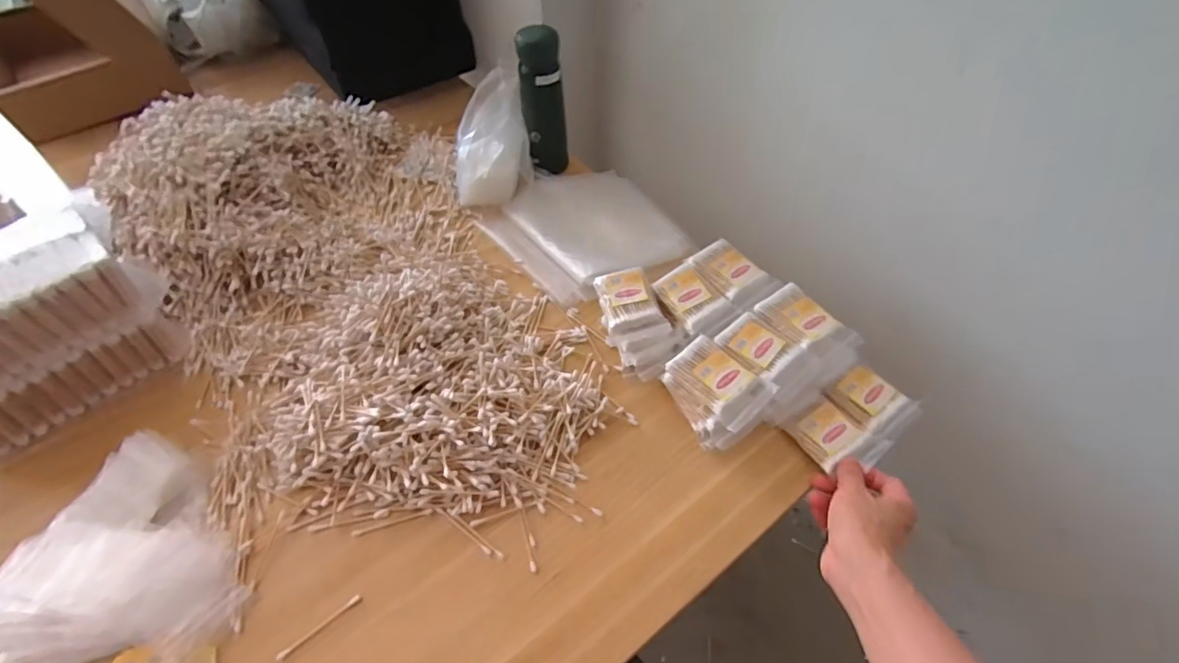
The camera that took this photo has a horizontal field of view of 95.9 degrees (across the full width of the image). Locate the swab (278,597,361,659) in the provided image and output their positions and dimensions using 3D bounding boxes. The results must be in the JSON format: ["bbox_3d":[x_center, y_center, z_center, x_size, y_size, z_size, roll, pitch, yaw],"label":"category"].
[{"bbox_3d":[-0.210,0.229,0.415,0.066,0.004,0.007,-33,59,-22],"label":"swab"}]

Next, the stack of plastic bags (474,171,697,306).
[{"bbox_3d":[-0.001,-0.132,0.672,0.202,0.021,0.217,-31,58,-21],"label":"stack of plastic bags"}]

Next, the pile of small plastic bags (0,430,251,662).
[{"bbox_3d":[-0.386,0.192,0.423,0.156,0.027,0.188,-34,60,-23],"label":"pile of small plastic bags"}]

